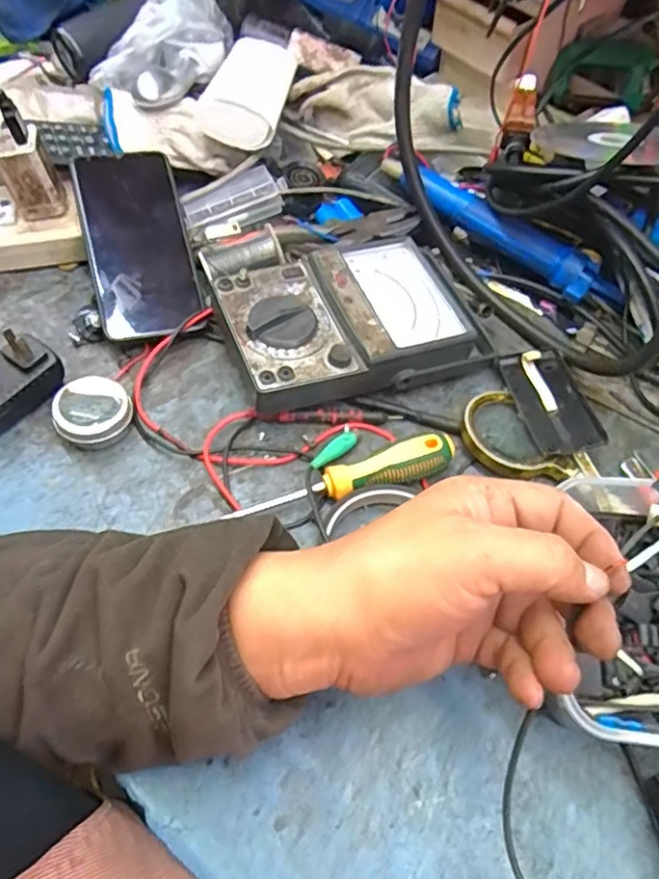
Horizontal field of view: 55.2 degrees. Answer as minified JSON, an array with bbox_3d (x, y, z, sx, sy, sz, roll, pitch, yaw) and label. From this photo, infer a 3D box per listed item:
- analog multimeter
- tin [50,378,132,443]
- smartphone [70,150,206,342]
[{"bbox_3d":[0.019,-0.088,0.467,0.189,0.053,0.121,-19,59,-16],"label":"analog multimeter"},{"bbox_3d":[-0.162,-0.020,0.432,0.049,0.022,0.047,2,57,-2],"label":"tin"},{"bbox_3d":[-0.150,-0.155,0.494,0.076,0.014,0.165,-13,75,-5],"label":"smartphone"}]

